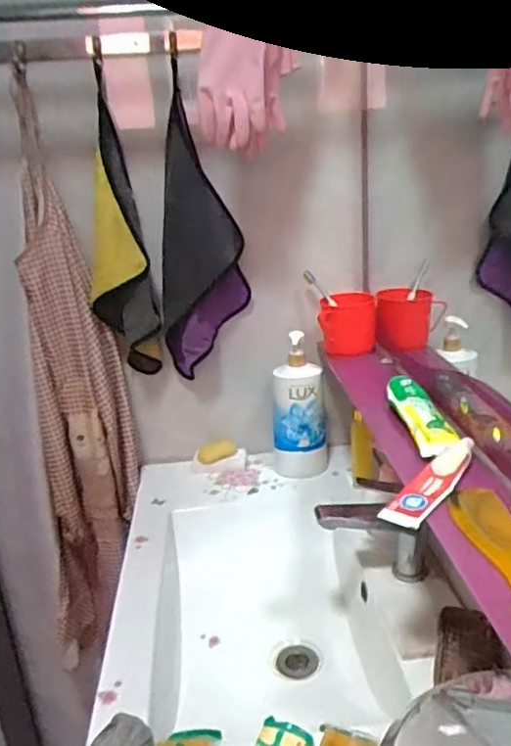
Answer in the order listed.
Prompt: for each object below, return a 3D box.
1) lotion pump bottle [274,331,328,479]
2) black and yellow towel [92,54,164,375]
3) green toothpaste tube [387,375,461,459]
[{"bbox_3d":[0.081,0.070,1.097,0.100,0.254,0.065,-3,20,3],"label":"lotion pump bottle"},{"bbox_3d":[-0.234,-0.226,1.006,0.107,0.475,0.070,-8,20,-11],"label":"black and yellow towel"},{"bbox_3d":[0.207,0.051,0.744,0.047,0.025,0.190,-5,20,-1],"label":"green toothpaste tube"}]

